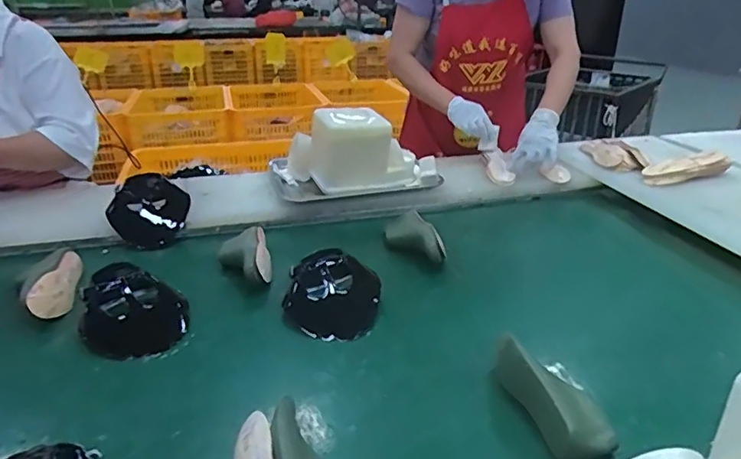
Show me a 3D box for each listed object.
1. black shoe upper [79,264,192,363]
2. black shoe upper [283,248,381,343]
[{"bbox_3d":[-0.382,0.128,0.878,0.155,0.083,0.177,-13,28,-25],"label":"black shoe upper"},{"bbox_3d":[-0.063,0.106,0.893,0.157,0.068,0.176,-1,25,-3],"label":"black shoe upper"}]

